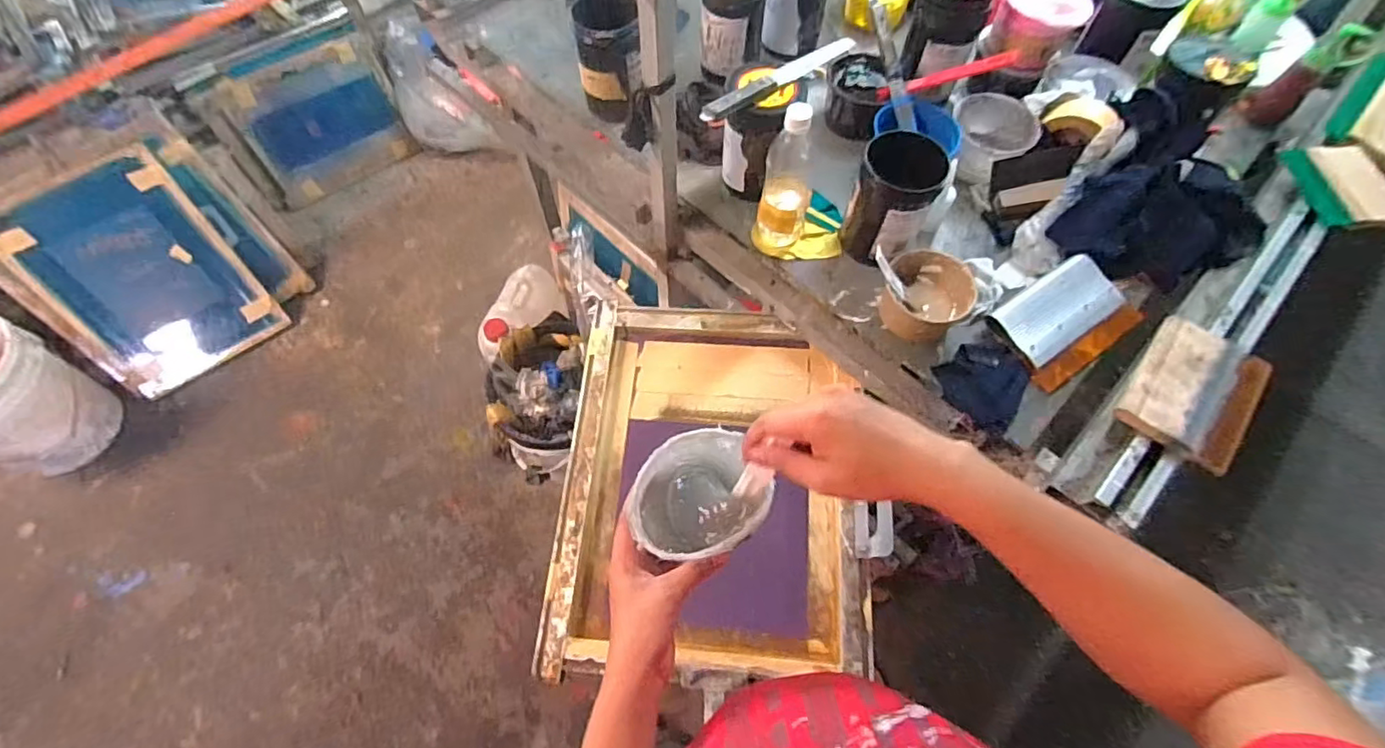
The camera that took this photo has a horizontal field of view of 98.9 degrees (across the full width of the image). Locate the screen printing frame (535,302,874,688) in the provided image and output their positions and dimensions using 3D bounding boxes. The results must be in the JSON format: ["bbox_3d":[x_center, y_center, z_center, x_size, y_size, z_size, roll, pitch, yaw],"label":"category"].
[{"bbox_3d":[0.033,0.156,0.858,0.433,0.087,0.531,5,62,2],"label":"screen printing frame"}]

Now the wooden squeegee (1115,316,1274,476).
[{"bbox_3d":[0.615,0.028,0.738,0.131,0.050,0.186,35,67,17],"label":"wooden squeegee"}]

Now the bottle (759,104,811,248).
[{"bbox_3d":[0.130,-0.257,0.800,0.068,0.216,0.055,11,63,5],"label":"bottle"}]

